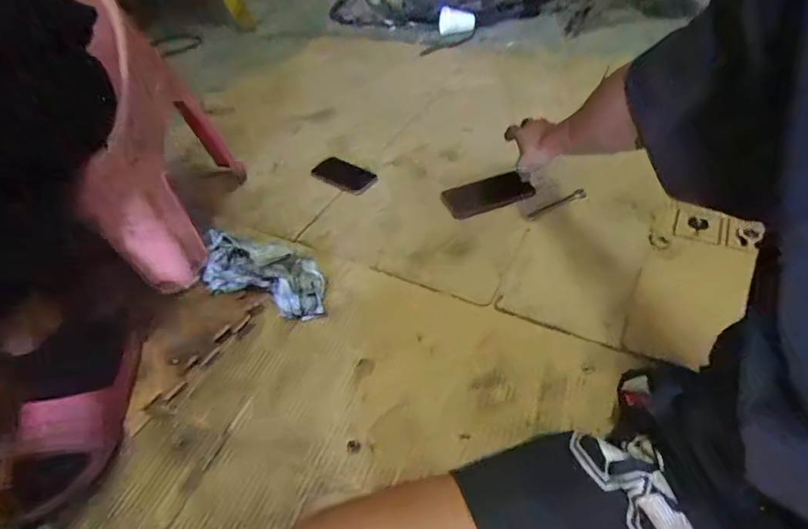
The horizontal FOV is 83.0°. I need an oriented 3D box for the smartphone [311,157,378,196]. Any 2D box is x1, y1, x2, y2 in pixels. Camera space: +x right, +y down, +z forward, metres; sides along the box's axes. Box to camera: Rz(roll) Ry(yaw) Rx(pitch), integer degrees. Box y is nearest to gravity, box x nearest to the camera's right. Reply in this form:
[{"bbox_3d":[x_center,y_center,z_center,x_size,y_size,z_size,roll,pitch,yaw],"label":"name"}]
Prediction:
[{"bbox_3d":[-0.126,-0.181,0.928,0.140,0.013,0.080,29,55,20],"label":"smartphone"}]

